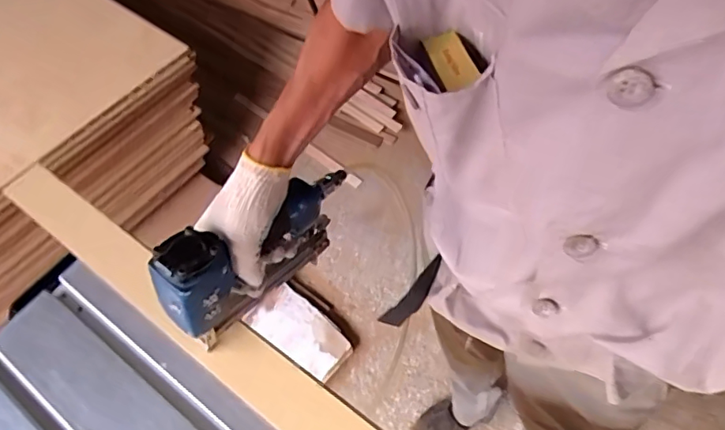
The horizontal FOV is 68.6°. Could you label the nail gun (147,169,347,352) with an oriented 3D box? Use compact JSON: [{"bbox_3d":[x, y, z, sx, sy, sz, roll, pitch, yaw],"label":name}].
[{"bbox_3d":[-0.103,0.035,0.587,0.053,0.182,0.240,37,68,24],"label":"nail gun"}]

